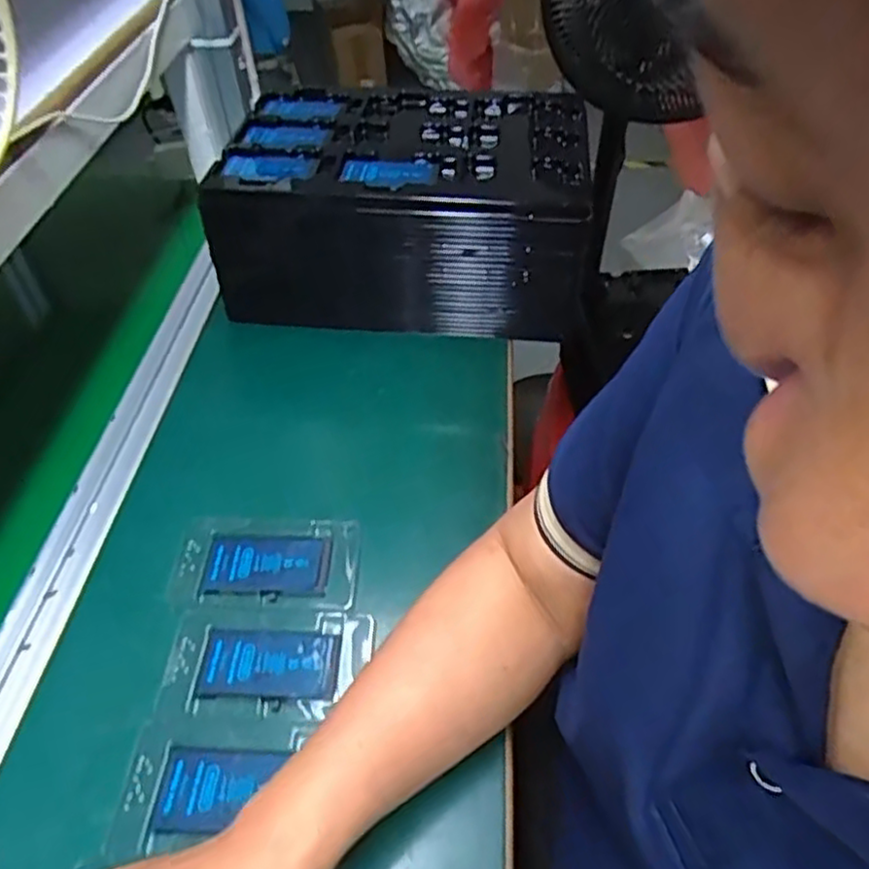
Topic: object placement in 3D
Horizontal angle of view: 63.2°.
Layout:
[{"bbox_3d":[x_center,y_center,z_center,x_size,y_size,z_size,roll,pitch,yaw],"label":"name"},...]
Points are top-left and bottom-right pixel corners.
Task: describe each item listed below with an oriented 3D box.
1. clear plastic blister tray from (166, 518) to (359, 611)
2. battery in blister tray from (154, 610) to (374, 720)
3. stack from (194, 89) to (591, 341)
[{"bbox_3d":[-0.120,0.089,0.499,0.127,0.006,0.071,-2,48,1],"label":"clear plastic blister tray"},{"bbox_3d":[-0.106,0.145,0.451,0.126,0.008,0.069,-1,48,1],"label":"battery in blister tray"},{"bbox_3d":[-0.024,-0.225,0.708,0.327,0.142,0.223,5,48,7],"label":"stack"}]

